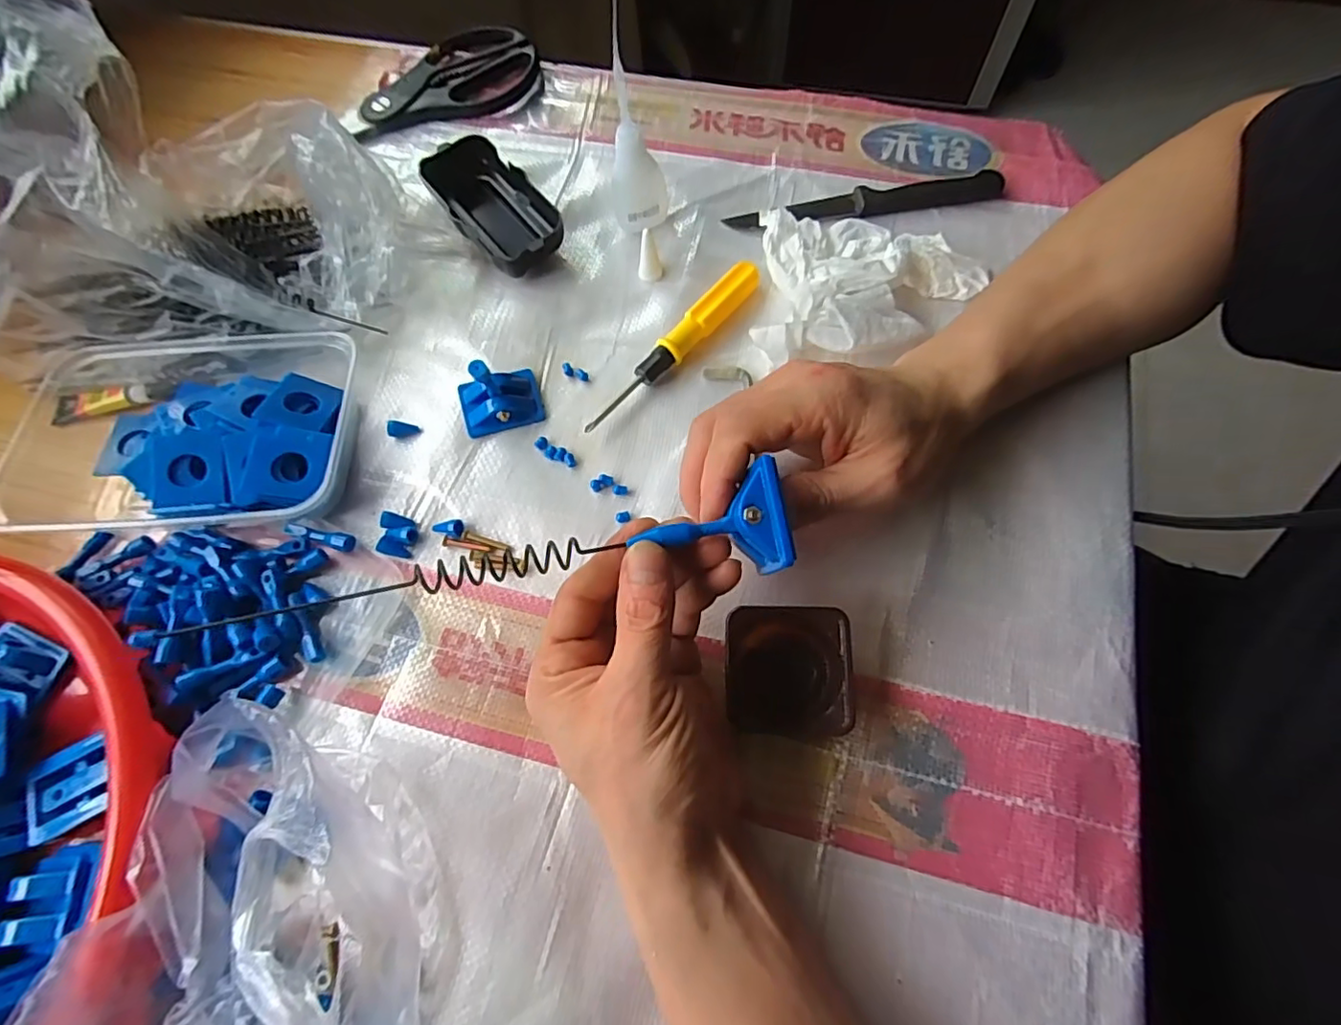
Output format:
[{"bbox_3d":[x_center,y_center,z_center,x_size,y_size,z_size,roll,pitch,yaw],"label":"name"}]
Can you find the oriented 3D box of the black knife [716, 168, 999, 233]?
[{"bbox_3d":[0.126,-0.200,0.384,0.177,0.008,0.026,-13,68,-2],"label":"black knife"}]

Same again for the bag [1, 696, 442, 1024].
[{"bbox_3d":[-0.156,0.192,0.210,0.148,0.076,0.194,25,72,12],"label":"bag"}]

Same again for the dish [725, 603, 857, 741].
[{"bbox_3d":[0.053,0.073,0.272,0.054,0.028,0.054,0,68,3],"label":"dish"}]

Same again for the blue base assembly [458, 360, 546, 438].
[{"bbox_3d":[-0.099,-0.069,0.337,0.044,0.023,0.038,-17,68,-4],"label":"blue base assembly"}]

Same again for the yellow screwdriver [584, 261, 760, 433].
[{"bbox_3d":[0.003,-0.096,0.348,0.016,0.018,0.140,38,75,16],"label":"yellow screwdriver"}]

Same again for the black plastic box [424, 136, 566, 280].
[{"bbox_3d":[-0.115,-0.198,0.385,0.052,0.029,0.101,-35,71,-10],"label":"black plastic box"}]

